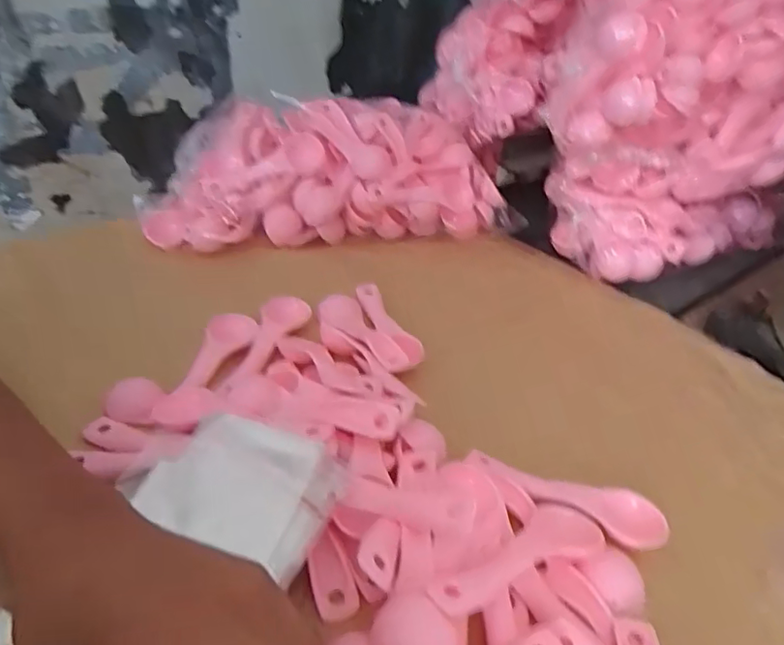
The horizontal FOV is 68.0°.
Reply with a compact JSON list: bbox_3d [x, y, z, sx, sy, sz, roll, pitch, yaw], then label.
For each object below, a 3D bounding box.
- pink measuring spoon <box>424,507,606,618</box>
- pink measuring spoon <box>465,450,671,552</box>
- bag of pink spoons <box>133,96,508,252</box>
[{"bbox_3d":[0.063,0.112,0.280,0.111,0.010,0.034,-8,37,-39],"label":"pink measuring spoon"},{"bbox_3d":[0.097,0.095,0.329,0.109,0.008,0.030,20,37,17],"label":"pink measuring spoon"},{"bbox_3d":[-0.067,-0.152,0.578,0.343,0.094,0.137,-4,37,-15],"label":"bag of pink spoons"}]

